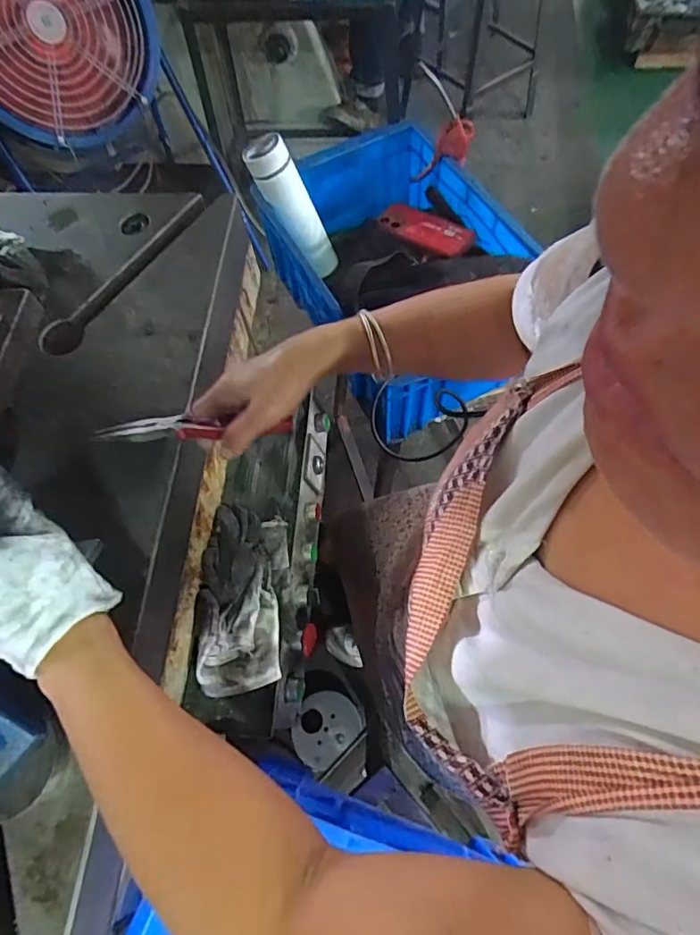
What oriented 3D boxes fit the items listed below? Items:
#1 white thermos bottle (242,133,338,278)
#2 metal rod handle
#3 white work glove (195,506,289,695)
[{"bbox_3d":[-0.082,-0.400,0.802,0.057,0.235,0.059,5,64,30],"label":"white thermos bottle"},{"bbox_3d":[-0.239,-0.209,0.544,0.035,0.020,0.233,30,71,15],"label":"metal rod handle"},{"bbox_3d":[-0.110,0.128,0.529,0.079,0.036,0.188,-1,66,2],"label":"white work glove"}]

